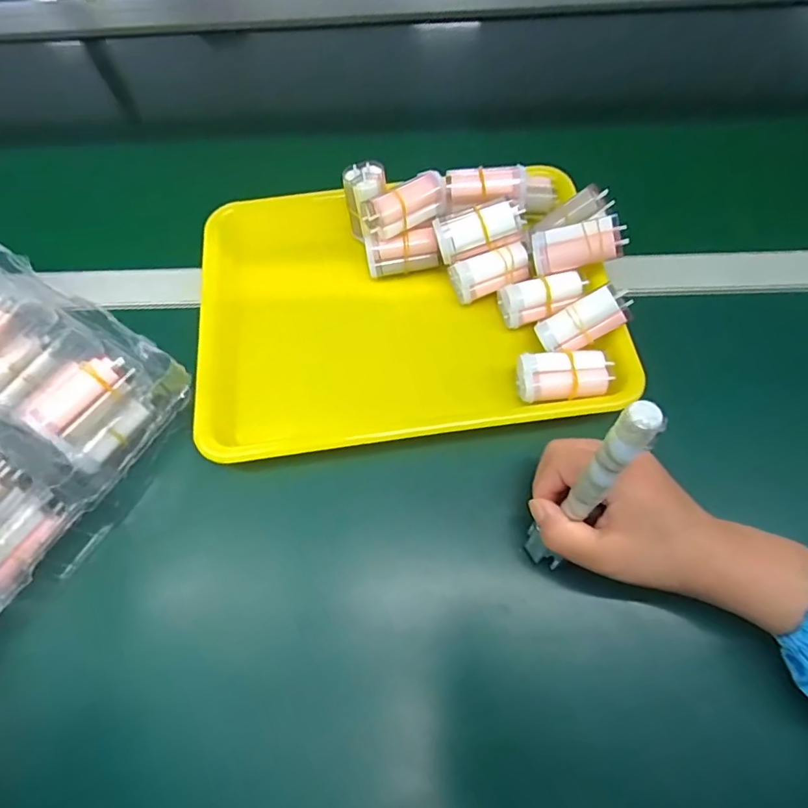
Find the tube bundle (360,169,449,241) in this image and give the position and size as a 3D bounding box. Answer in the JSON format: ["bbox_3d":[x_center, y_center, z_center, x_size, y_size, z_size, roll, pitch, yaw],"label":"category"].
[{"bbox_3d":[0.001,-0.162,0.415,0.067,0.035,0.028,-31,67,-12],"label":"tube bundle"}]

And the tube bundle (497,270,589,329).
[{"bbox_3d":[0.112,-0.086,0.413,0.064,0.025,0.034,-12,105,-1],"label":"tube bundle"}]

